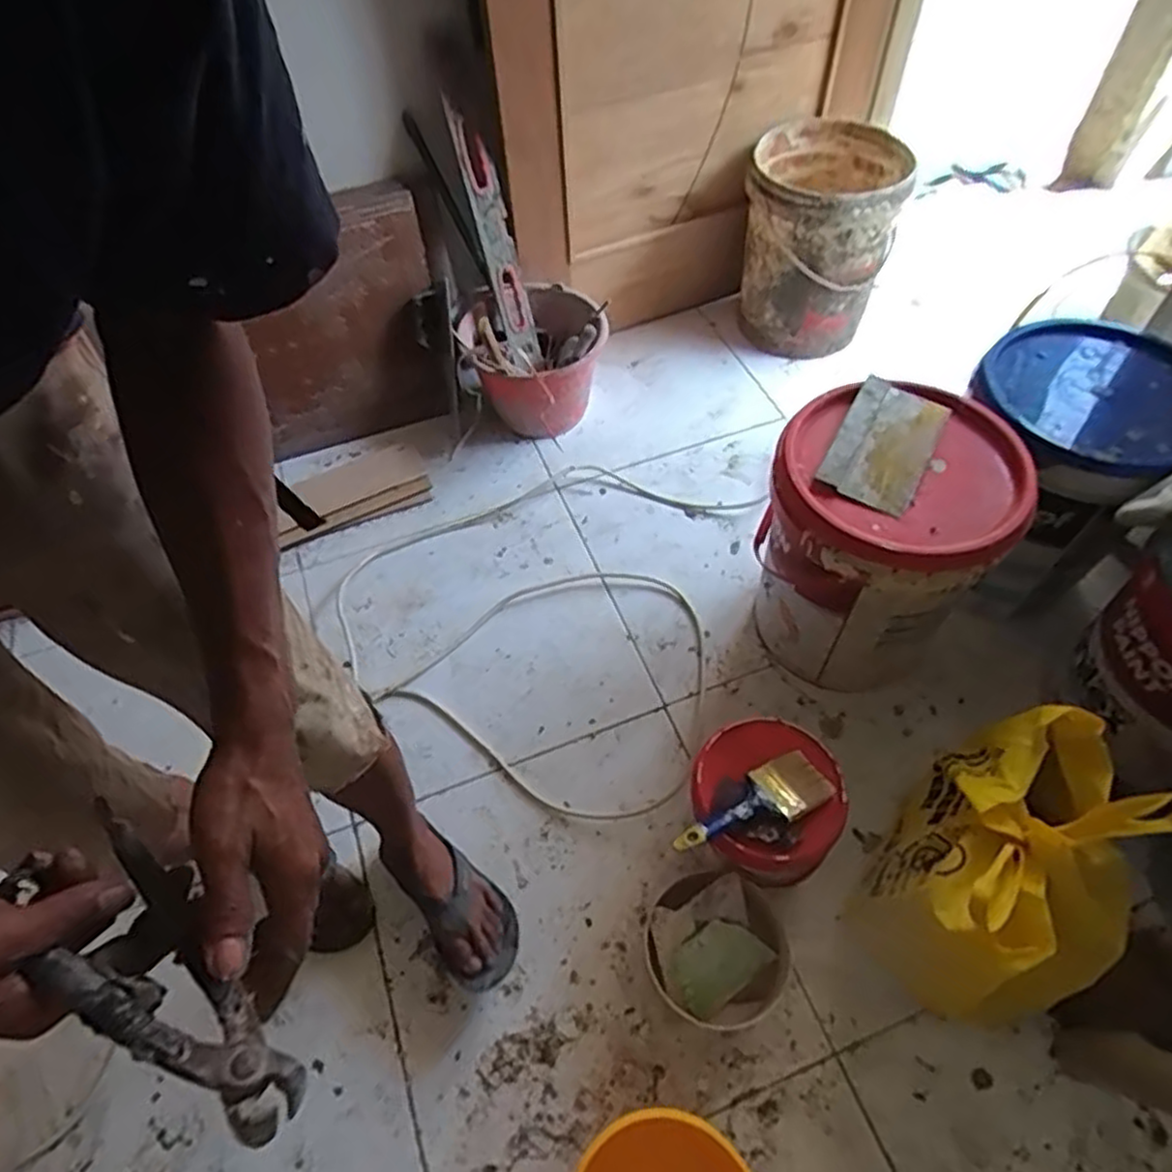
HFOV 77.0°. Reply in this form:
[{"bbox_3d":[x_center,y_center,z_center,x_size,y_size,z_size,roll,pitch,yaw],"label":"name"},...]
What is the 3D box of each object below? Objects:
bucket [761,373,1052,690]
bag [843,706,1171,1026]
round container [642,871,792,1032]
[{"bbox_3d":[0.408,-0.044,1.091,0.292,0.417,0.301,-1,56,2],"label":"bucket"},{"bbox_3d":[0.484,0.331,0.856,0.215,0.349,0.291,36,65,24],"label":"bag"},{"bbox_3d":[0.165,0.459,0.929,0.169,0.111,0.160,-1,55,1],"label":"round container"}]

